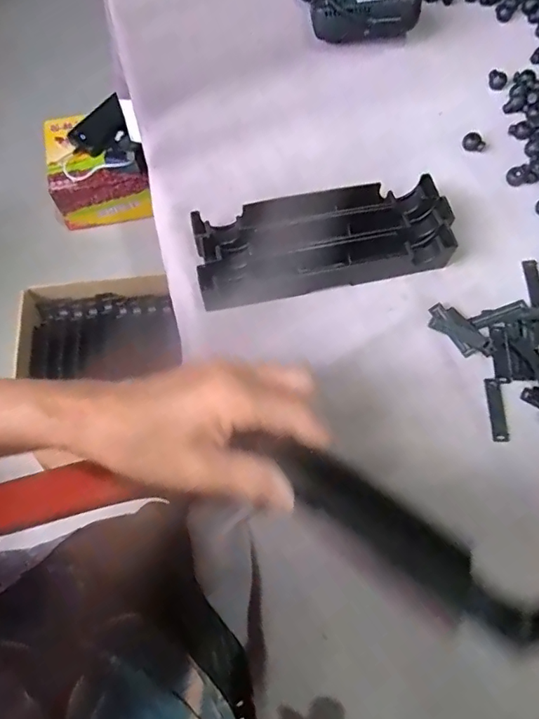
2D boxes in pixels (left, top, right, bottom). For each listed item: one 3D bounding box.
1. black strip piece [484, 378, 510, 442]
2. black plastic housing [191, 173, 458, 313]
[{"bbox_3d":[0.161,0.035,0.342,0.011,0.004,0.046,0,67,0],"label":"black strip piece"},{"bbox_3d":[0.042,-0.093,0.386,0.195,0.029,0.075,-10,67,-4],"label":"black plastic housing"}]

